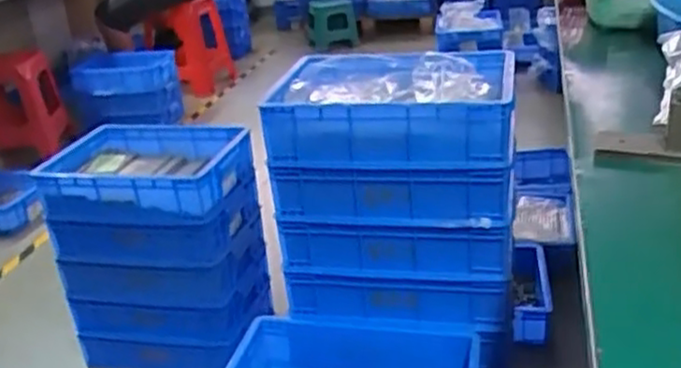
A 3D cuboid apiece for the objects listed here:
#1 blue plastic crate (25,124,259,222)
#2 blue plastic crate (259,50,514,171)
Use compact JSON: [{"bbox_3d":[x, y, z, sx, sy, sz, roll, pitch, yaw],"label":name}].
[{"bbox_3d":[-0.437,-0.028,1.623,0.422,0.118,0.301,0,25,13],"label":"blue plastic crate"},{"bbox_3d":[0.094,-0.137,1.270,0.393,0.122,0.296,0,25,12],"label":"blue plastic crate"}]

